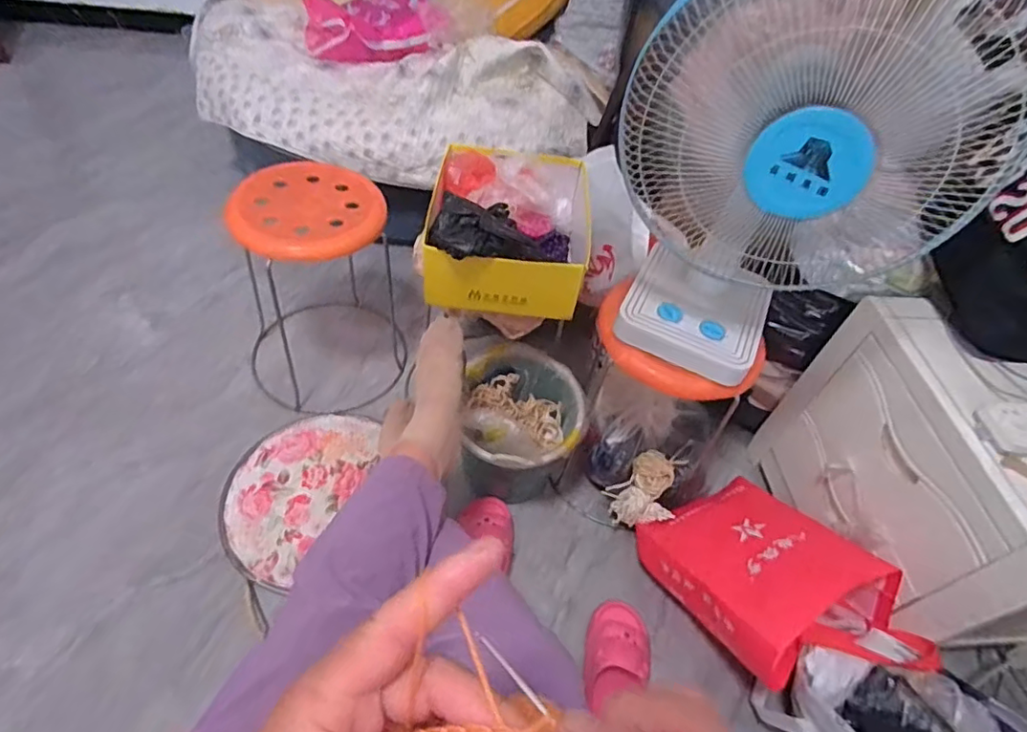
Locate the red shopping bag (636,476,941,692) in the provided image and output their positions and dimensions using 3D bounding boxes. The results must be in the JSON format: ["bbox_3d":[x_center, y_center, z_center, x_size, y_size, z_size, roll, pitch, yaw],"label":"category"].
[{"bbox_3d":[0.411,0.340,0.938,0.270,0.119,0.422,-26,26,-19],"label":"red shopping bag"}]

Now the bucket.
[{"bbox_3d":[0.011,0.122,1.071,0.203,0.249,0.223,4,50,-5],"label":"bucket"}]

